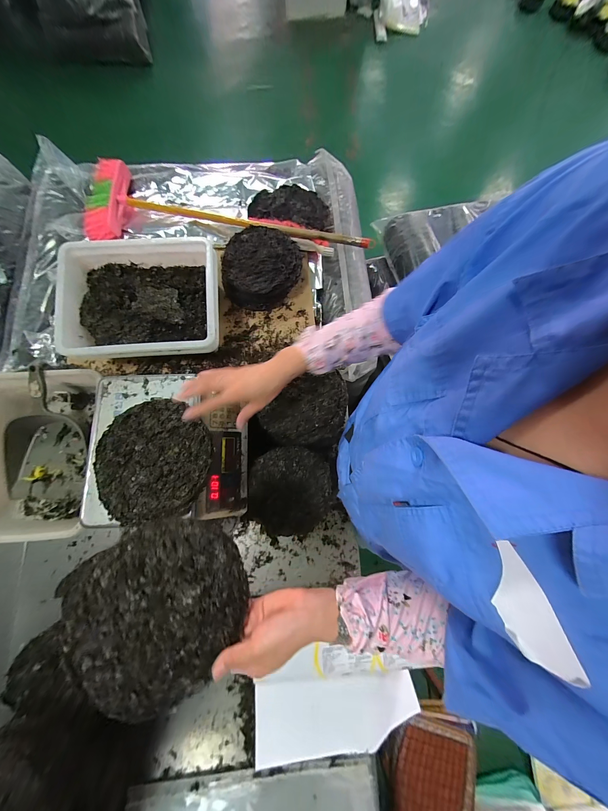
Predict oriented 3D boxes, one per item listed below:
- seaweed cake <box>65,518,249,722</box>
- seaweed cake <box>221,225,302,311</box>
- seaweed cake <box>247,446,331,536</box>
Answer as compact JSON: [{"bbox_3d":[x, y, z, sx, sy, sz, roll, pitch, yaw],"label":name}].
[{"bbox_3d":[-0.168,0.243,0.310,0.185,0.010,0.186,3,73,-12],"label":"seaweed cake"},{"bbox_3d":[-0.117,-0.385,0.732,0.217,0.087,0.209,3,78,1],"label":"seaweed cake"},{"bbox_3d":[-0.036,0.200,0.612,0.193,0.032,0.197,2,78,0],"label":"seaweed cake"}]

